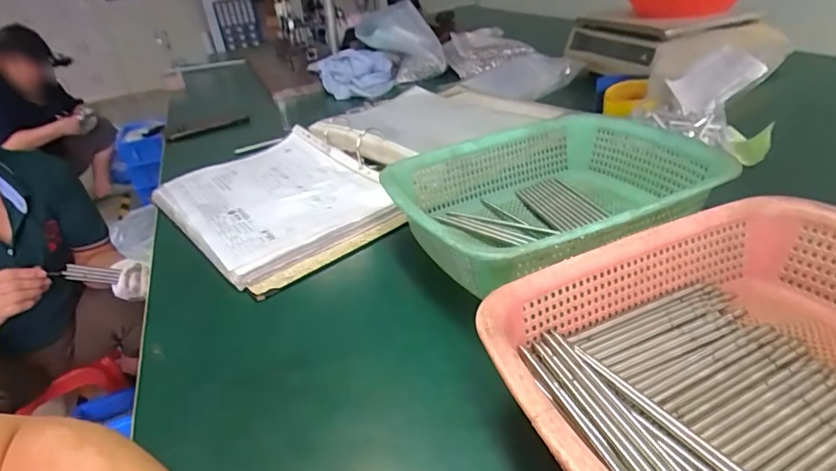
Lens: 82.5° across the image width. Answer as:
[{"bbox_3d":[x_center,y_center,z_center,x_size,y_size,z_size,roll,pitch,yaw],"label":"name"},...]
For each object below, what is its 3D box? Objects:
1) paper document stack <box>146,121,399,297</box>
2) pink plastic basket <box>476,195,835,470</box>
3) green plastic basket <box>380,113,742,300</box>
[{"bbox_3d":[-0.179,-0.048,0.617,0.241,0.036,0.312,-31,39,-33],"label":"paper document stack"},{"bbox_3d":[0.198,0.081,0.278,0.286,0.076,0.218,-17,33,-16],"label":"pink plastic basket"},{"bbox_3d":[0.128,-0.035,0.484,0.297,0.082,0.221,-18,34,-17],"label":"green plastic basket"}]

